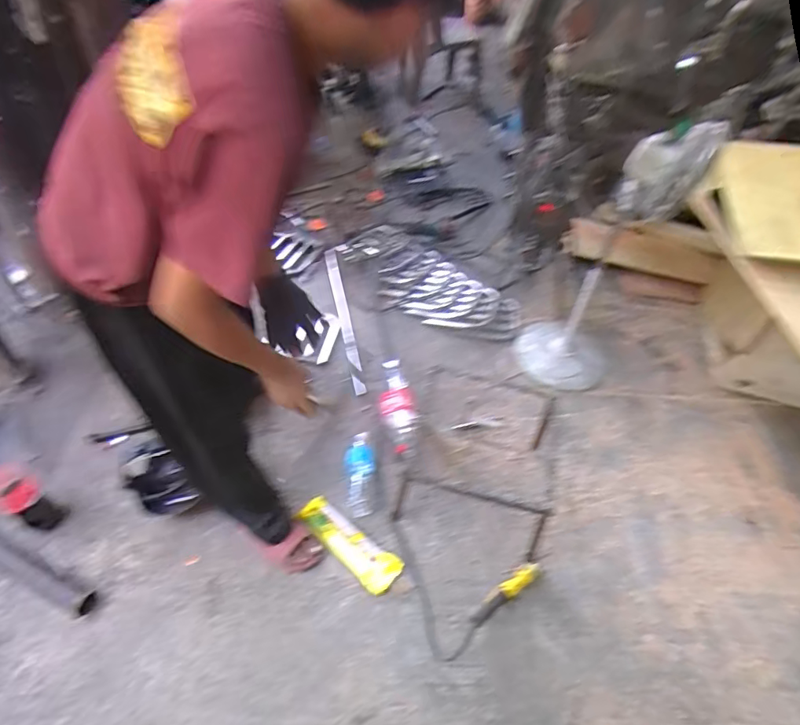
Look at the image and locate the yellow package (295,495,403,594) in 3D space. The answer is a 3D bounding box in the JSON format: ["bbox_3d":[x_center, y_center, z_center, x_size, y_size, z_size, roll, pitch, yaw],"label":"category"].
[{"bbox_3d":[-0.145,0.494,1.418,0.318,0.071,0.097,32,55,22],"label":"yellow package"}]

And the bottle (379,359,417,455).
[{"bbox_3d":[-0.009,0.138,1.674,0.106,0.089,0.334,-2,50,-8],"label":"bottle"}]

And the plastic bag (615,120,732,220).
[{"bbox_3d":[0.708,-0.501,1.387,0.223,0.247,0.050,18,30,33],"label":"plastic bag"}]

